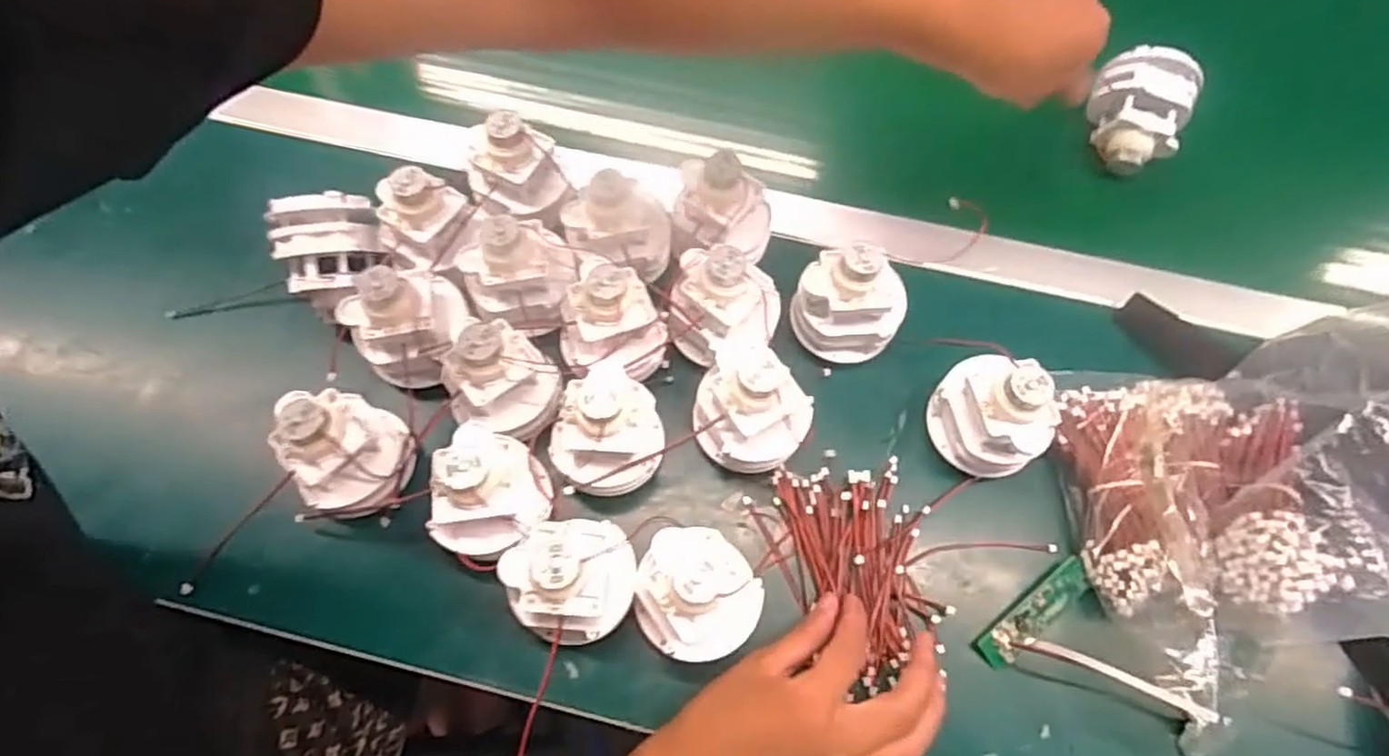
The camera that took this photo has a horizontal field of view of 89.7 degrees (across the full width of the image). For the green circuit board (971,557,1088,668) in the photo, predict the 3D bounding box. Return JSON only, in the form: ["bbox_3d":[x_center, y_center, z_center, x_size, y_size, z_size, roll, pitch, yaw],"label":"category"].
[{"bbox_3d":[0.202,0.139,0.414,0.083,0.010,0.022,-35,72,-13],"label":"green circuit board"}]

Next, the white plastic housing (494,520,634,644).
[{"bbox_3d":[-0.069,0.109,0.380,0.073,0.072,0.064,-3,68,-1],"label":"white plastic housing"}]

